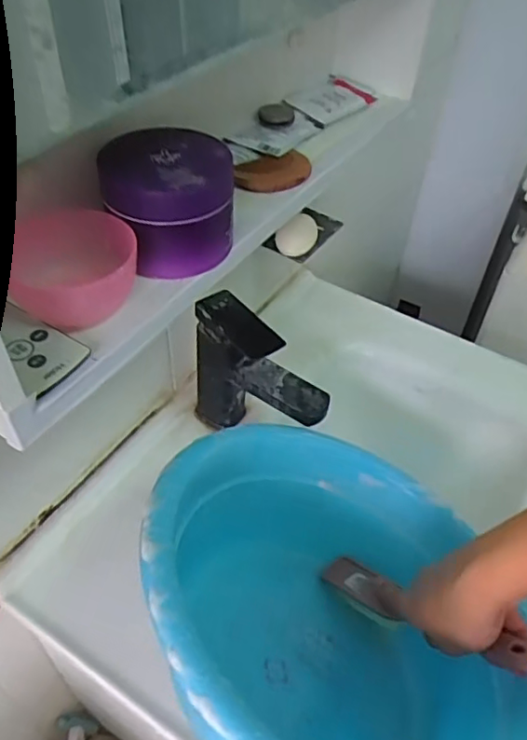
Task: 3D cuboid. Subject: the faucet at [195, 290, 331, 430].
[{"bbox_3d":[-0.005,0.020,0.626,0.149,0.170,0.049,31,52,24],"label":"faucet"}]

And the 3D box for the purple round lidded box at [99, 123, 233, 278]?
[{"bbox_3d":[-0.064,-0.118,0.410,0.084,0.076,0.077,-5,47,-8],"label":"purple round lidded box"}]

